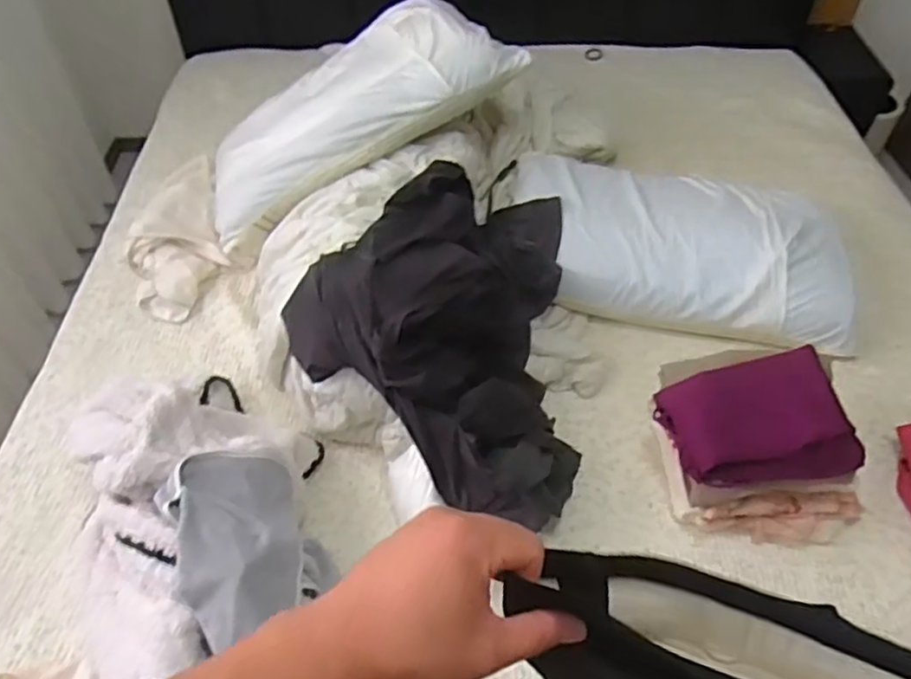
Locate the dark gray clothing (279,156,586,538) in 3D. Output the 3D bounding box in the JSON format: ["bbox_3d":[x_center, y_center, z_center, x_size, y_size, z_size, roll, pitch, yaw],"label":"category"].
[{"bbox_3d":[0.037,-0.036,1.113,0.468,0.240,0.626,21,54,15],"label":"dark gray clothing"}]

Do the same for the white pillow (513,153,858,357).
[{"bbox_3d":[0.432,-0.190,1.320,0.677,0.107,0.376,11,52,8],"label":"white pillow"}]

